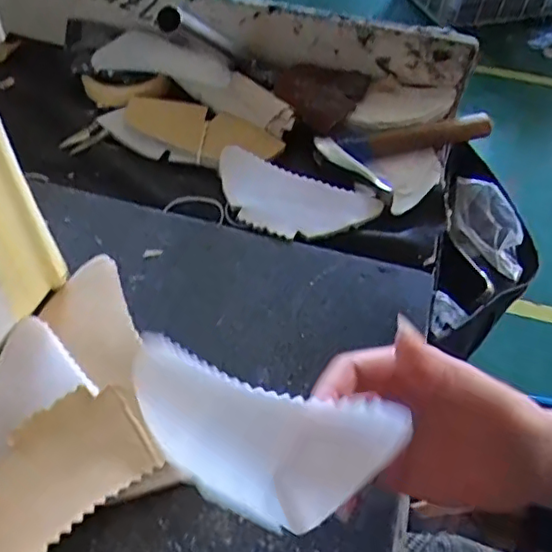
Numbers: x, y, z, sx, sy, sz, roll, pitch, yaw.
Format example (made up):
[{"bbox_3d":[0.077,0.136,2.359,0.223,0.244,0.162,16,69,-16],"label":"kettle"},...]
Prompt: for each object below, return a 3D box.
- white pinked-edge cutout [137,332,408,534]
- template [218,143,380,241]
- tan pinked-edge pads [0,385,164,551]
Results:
[{"bbox_3d":[-0.017,0.071,0.265,0.145,0.007,0.059,11,80,34],"label":"white pinked-edge cutout"},{"bbox_3d":[0.012,-0.064,0.482,0.139,0.012,0.071,20,54,9],"label":"template"},{"bbox_3d":[-0.126,0.111,0.322,0.108,0.005,0.069,-35,62,-27],"label":"tan pinked-edge pads"}]

